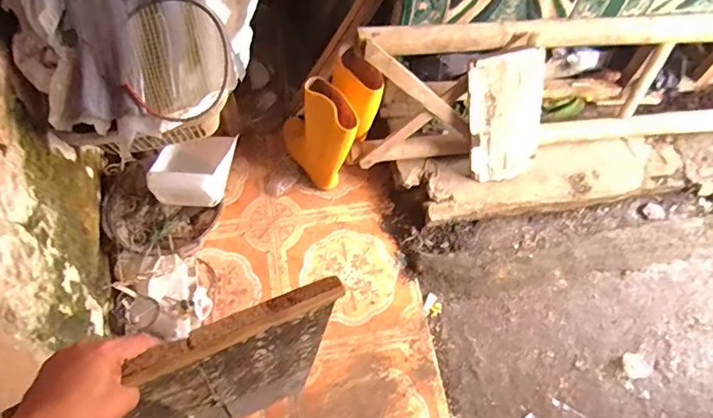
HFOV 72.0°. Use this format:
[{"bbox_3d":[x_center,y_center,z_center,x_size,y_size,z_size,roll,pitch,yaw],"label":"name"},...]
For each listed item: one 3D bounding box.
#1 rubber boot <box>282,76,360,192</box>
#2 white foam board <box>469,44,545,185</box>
[{"bbox_3d":[-0.117,-0.223,1.408,0.129,0.438,0.251,-30,73,-13],"label":"rubber boot"},{"bbox_3d":[0.419,-0.249,1.368,0.199,0.409,0.027,-14,42,0],"label":"white foam board"}]

